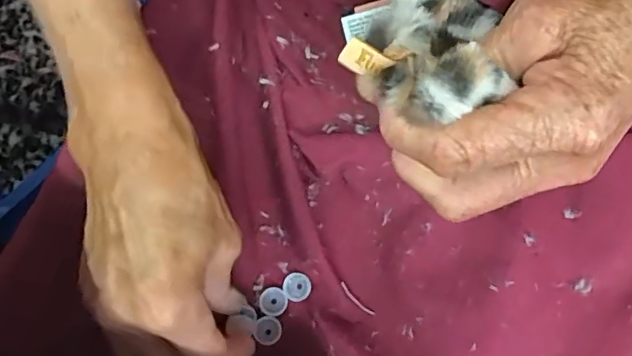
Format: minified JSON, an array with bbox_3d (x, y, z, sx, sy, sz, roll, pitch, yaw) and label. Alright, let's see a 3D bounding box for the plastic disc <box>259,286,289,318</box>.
[{"bbox_3d":[-0.026,0.076,0.339,0.017,0.004,0.017,1,67,-2],"label":"plastic disc"}]

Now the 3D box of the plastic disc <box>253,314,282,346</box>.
[{"bbox_3d":[-0.029,0.092,0.334,0.016,0.005,0.017,1,67,-2],"label":"plastic disc"}]

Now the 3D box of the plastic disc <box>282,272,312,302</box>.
[{"bbox_3d":[-0.012,0.066,0.339,0.017,0.005,0.017,1,67,-2],"label":"plastic disc"}]

